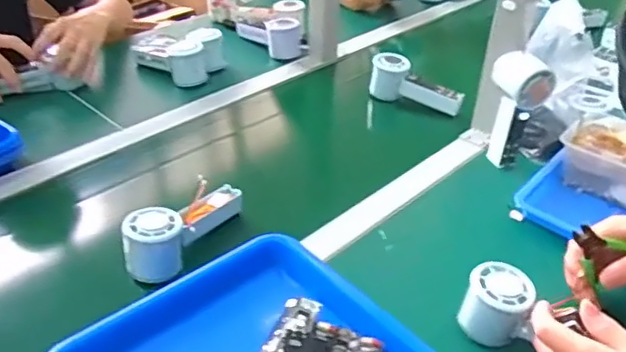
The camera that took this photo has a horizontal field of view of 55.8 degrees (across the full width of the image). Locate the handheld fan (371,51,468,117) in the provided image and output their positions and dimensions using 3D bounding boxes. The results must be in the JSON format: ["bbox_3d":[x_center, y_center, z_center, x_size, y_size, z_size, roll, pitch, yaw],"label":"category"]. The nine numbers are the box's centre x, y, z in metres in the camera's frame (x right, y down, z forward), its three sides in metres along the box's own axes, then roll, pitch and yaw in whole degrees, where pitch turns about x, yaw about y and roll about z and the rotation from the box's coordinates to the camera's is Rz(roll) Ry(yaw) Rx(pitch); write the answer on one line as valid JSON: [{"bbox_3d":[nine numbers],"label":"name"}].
[{"bbox_3d":[0.164,-0.139,0.936,0.150,0.065,0.041,26,41,13],"label":"handheld fan"}]

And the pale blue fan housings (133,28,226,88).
[{"bbox_3d":[-0.226,-0.212,0.994,0.147,0.057,0.102,24,42,29],"label":"pale blue fan housings"}]

